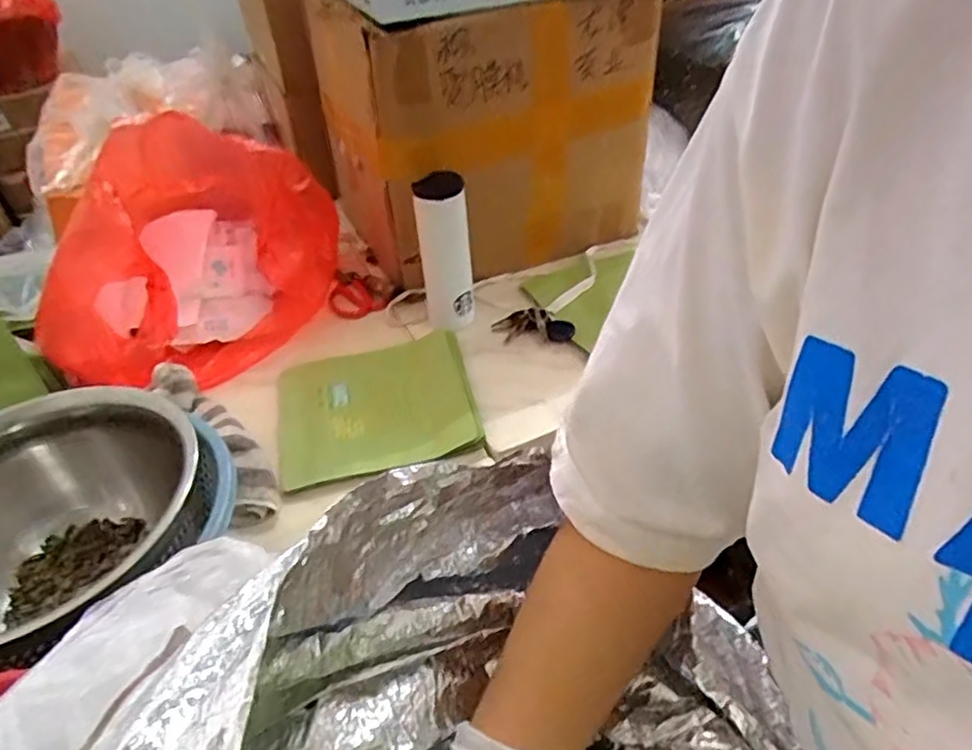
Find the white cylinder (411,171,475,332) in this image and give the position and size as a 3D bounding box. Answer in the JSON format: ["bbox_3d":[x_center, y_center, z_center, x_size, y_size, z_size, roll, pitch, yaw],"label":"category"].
[{"bbox_3d":[-0.055,-0.165,0.910,0.070,0.212,0.061,-5,41,0],"label":"white cylinder"}]

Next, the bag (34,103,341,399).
[{"bbox_3d":[-0.430,-0.206,0.994,0.337,0.272,0.410,-3,41,2],"label":"bag"}]

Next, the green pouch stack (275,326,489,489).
[{"bbox_3d":[-0.140,0.031,0.840,0.239,0.024,0.225,-11,42,-8],"label":"green pouch stack"}]

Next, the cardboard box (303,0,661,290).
[{"bbox_3d":[-0.015,-0.416,1.096,0.496,0.395,0.333,-20,43,-17],"label":"cardboard box"}]

